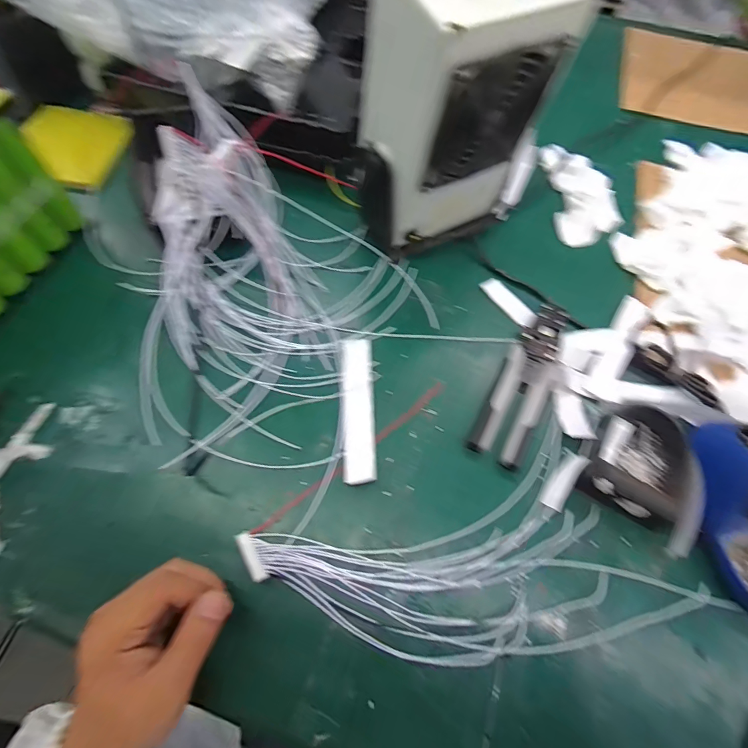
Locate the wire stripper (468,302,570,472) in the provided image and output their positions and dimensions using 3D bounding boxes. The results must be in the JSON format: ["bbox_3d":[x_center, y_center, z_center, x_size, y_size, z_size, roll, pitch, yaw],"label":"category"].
[{"bbox_3d":[0.158,0.003,0.398,0.053,0.014,0.193,28,66,11],"label":"wire stripper"}]

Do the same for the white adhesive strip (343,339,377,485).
[{"bbox_3d":[-0.015,0.031,0.377,0.030,0.011,0.146,-1,64,-3],"label":"white adhesive strip"}]

